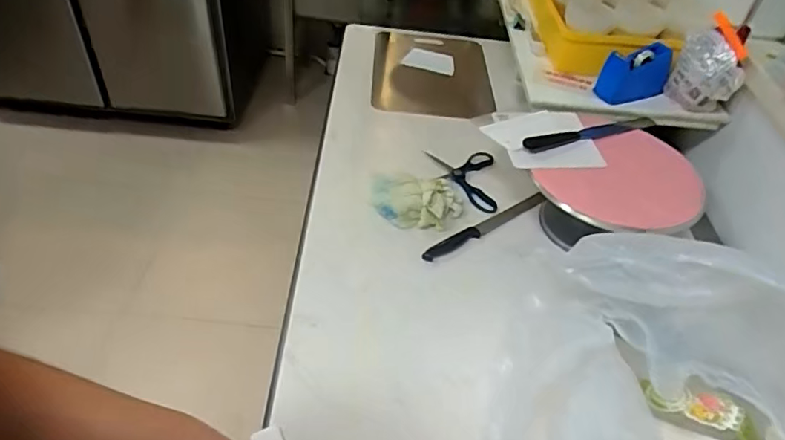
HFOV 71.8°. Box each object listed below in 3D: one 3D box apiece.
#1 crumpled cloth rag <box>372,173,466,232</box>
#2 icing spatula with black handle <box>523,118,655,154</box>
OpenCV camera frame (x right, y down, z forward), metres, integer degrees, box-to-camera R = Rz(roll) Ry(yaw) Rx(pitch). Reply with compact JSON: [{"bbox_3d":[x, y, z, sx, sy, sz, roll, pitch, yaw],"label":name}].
[{"bbox_3d":[0.048,-0.039,0.999,0.166,0.045,0.124,2,44,-6],"label":"crumpled cloth rag"},{"bbox_3d":[0.370,-0.168,0.997,0.322,0.025,0.040,-16,49,-22],"label":"icing spatula with black handle"}]

